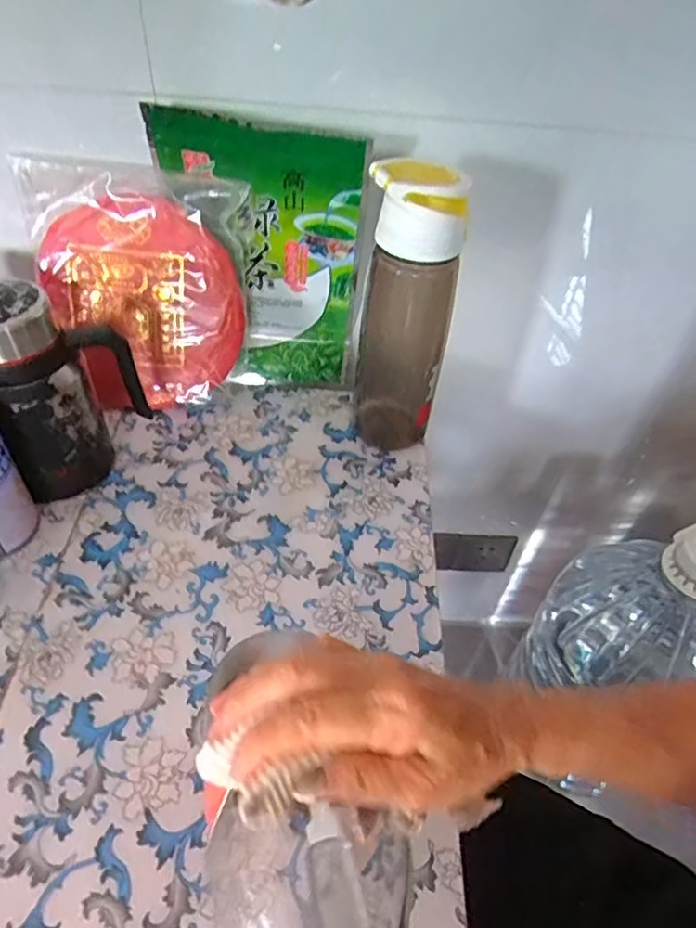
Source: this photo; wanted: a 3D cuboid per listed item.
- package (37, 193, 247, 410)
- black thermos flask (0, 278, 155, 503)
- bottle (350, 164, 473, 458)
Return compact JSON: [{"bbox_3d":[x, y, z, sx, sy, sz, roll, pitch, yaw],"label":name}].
[{"bbox_3d":[-0.179,-0.141,0.538,0.169,0.184,0.017,-14,26,7],"label":"package"},{"bbox_3d":[-0.227,-0.059,0.477,0.111,0.166,0.072,-32,57,-30],"label":"black thermos flask"},{"bbox_3d":[0.048,-0.124,0.509,0.078,0.244,0.069,12,47,5],"label":"bottle"}]

